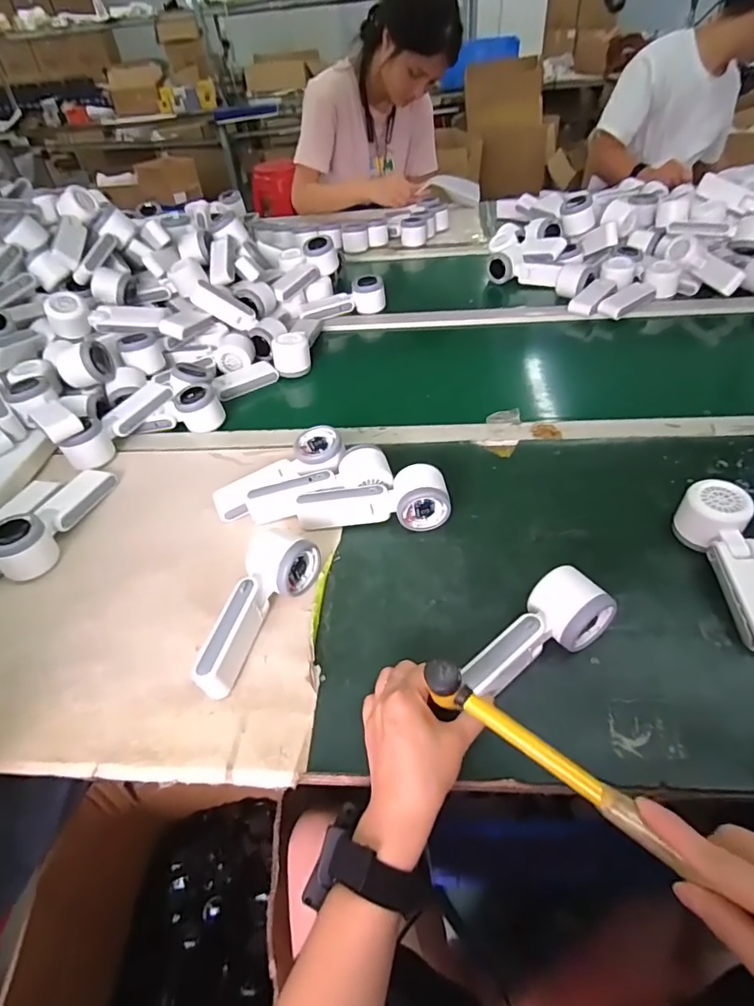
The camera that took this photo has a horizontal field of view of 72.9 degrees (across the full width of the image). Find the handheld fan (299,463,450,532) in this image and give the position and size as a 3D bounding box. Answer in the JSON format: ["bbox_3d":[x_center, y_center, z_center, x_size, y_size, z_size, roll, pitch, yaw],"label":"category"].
[{"bbox_3d":[-0.004,-0.004,0.574,0.168,0.051,0.057,0,45,7],"label":"handheld fan"}]

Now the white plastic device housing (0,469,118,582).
[{"bbox_3d":[-0.387,0.011,0.605,0.066,0.058,0.168,4,46,12],"label":"white plastic device housing"}]

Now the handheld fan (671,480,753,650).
[{"bbox_3d":[0.332,0.052,0.468,0.056,0.055,0.164,-5,45,2],"label":"handheld fan"}]

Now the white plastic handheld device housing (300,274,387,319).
[{"bbox_3d":[-0.064,-0.378,0.949,0.162,0.054,0.067,-13,45,-6],"label":"white plastic handheld device housing"}]

